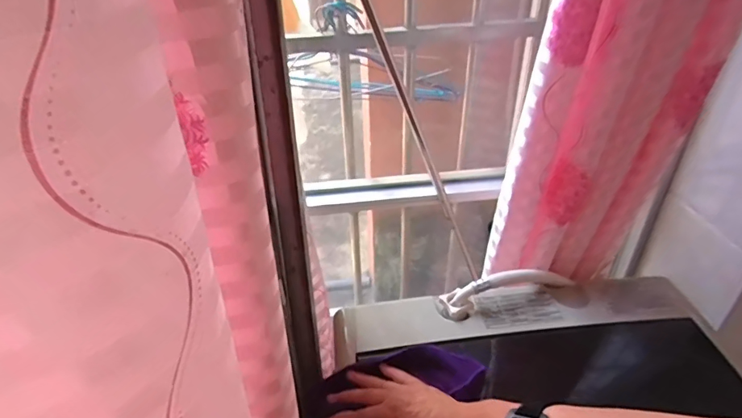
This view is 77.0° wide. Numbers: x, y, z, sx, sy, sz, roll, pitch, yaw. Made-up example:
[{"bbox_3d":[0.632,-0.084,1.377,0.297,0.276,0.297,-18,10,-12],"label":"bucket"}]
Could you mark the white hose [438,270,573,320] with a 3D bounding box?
[{"bbox_3d":[0.192,0.097,0.626,0.195,0.046,0.032,-10,37,-12],"label":"white hose"}]

